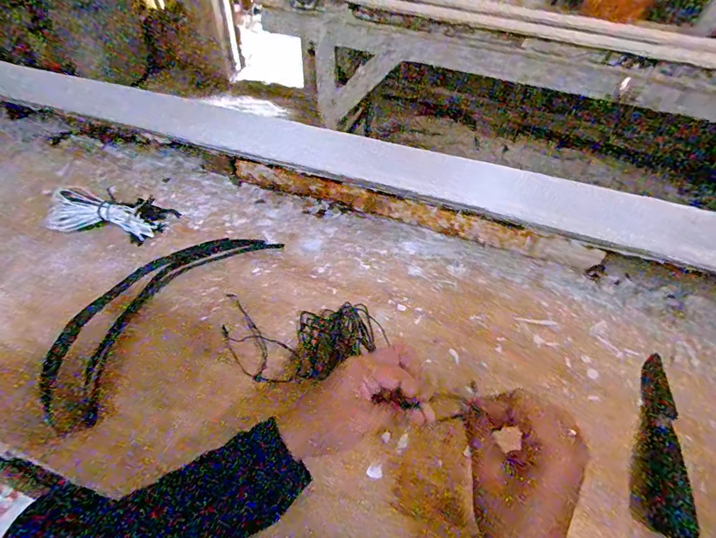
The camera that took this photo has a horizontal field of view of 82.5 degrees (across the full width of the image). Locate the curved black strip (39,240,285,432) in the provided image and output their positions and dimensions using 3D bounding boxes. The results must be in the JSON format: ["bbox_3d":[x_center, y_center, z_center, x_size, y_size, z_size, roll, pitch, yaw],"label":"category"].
[{"bbox_3d":[-0.238,0.037,0.490,0.109,0.018,0.310,21,48,17],"label":"curved black strip"}]

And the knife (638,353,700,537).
[{"bbox_3d":[0.302,0.162,0.410,0.038,0.013,0.190,17,47,14],"label":"knife"}]

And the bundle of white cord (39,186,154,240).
[{"bbox_3d":[-0.336,-0.068,0.540,0.128,0.042,0.046,13,44,-11],"label":"bundle of white cord"}]

